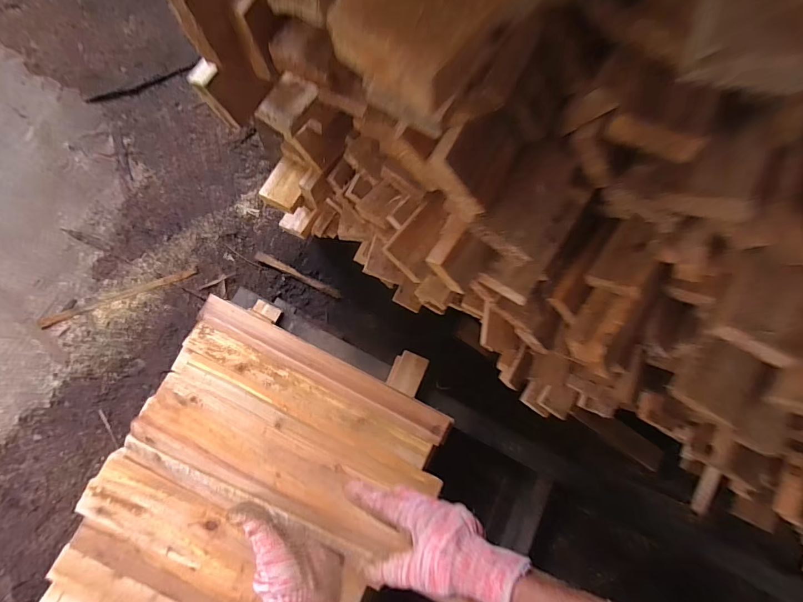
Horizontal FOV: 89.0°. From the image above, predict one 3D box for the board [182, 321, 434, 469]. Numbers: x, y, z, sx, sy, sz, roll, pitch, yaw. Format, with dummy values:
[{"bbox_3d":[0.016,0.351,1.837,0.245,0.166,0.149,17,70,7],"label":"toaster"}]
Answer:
[{"bbox_3d":[-0.167,0.175,0.732,0.469,0.018,0.068,28,79,-2],"label":"board"}]

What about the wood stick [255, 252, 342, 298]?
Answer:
[{"bbox_3d":[-0.234,-0.059,0.935,0.208,0.010,0.020,26,79,-2],"label":"wood stick"}]

